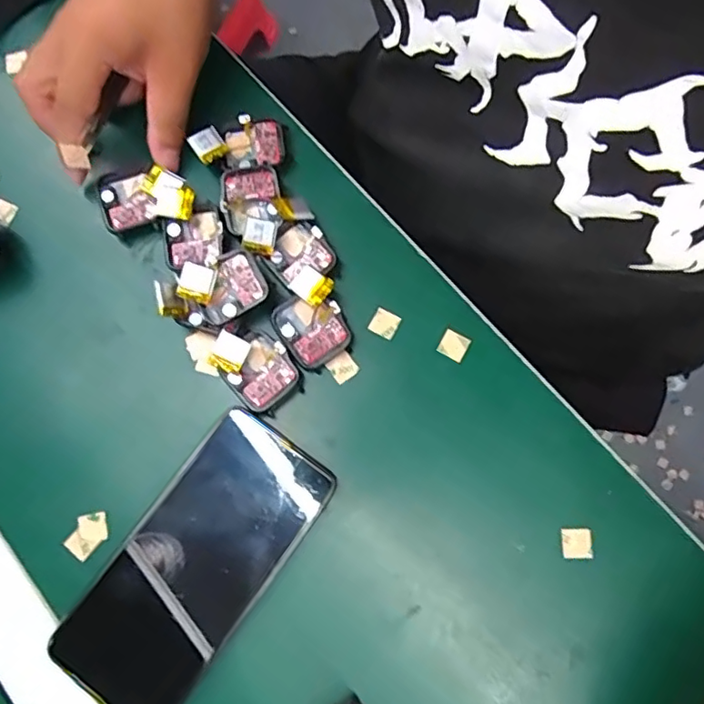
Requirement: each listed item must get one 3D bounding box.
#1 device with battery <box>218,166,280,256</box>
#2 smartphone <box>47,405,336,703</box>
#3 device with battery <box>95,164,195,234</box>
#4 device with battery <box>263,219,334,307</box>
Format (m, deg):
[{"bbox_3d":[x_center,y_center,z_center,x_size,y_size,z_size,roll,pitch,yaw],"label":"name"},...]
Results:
[{"bbox_3d":[-0.064,-0.090,0.361,0.036,0.018,0.058,-3,75,1],"label":"device with battery"},{"bbox_3d":[-0.086,0.116,0.322,0.077,0.012,0.162,35,79,10],"label":"smartphone"},{"bbox_3d":[-0.133,-0.101,0.372,0.061,0.014,0.045,-13,75,-1],"label":"device with battery"},{"bbox_3d":[-0.029,-0.056,0.355,0.037,0.012,0.056,-36,77,-7],"label":"device with battery"}]

